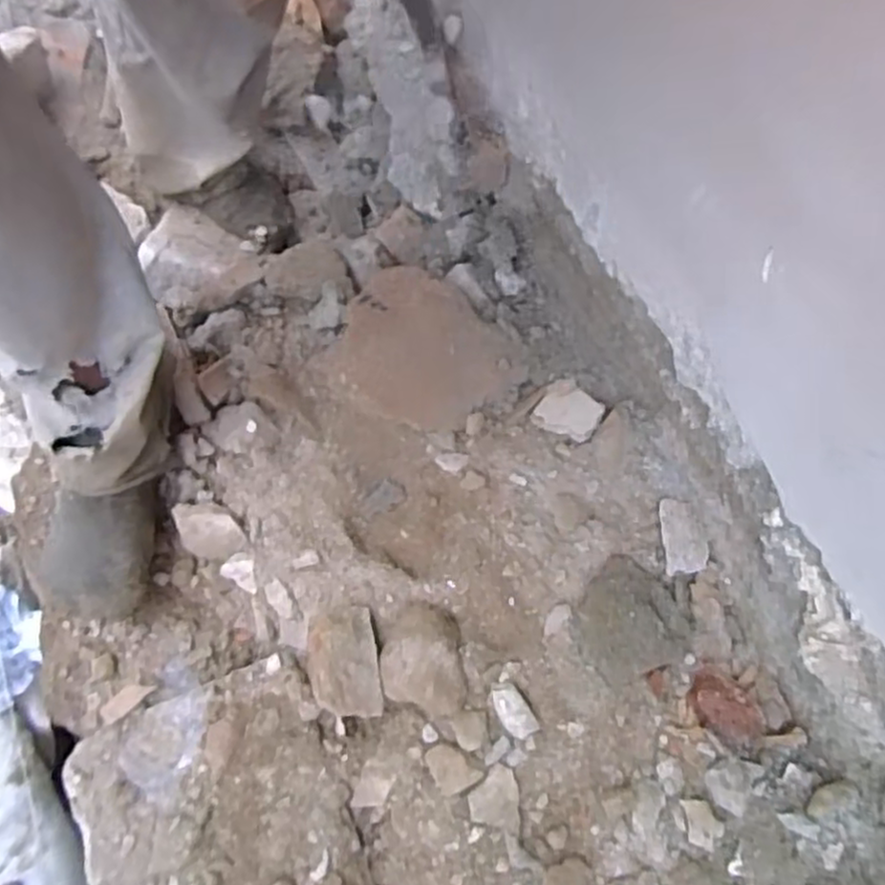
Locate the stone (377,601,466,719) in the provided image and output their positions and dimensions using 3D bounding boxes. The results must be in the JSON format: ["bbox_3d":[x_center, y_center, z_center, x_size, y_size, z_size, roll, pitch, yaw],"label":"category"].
[{"bbox_3d":[-0.018,0.180,0.624,0.066,0.033,0.090,-7,67,-4],"label":"stone"}]

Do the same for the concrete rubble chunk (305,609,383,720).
[{"bbox_3d":[-0.084,0.182,0.622,0.059,0.031,0.087,-7,67,-4],"label":"concrete rubble chunk"}]

